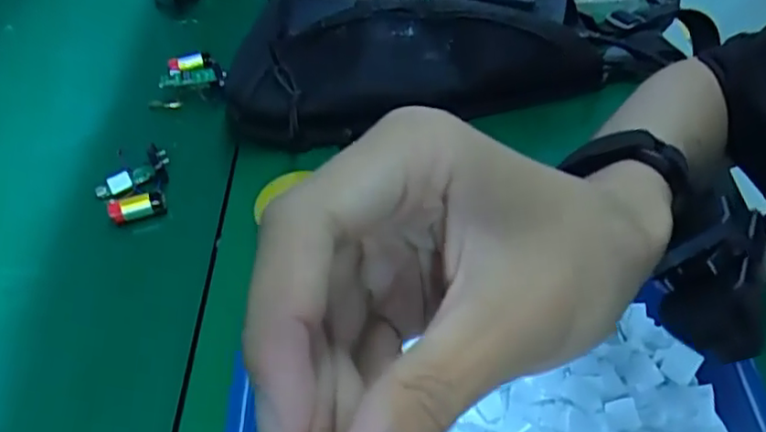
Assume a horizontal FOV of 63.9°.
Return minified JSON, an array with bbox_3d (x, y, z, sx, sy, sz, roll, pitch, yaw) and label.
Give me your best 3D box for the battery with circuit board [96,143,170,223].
[{"bbox_3d":[-0.175,-0.022,0.436,0.053,0.015,0.054,-24,56,-18],"label":"battery with circuit board"}]

